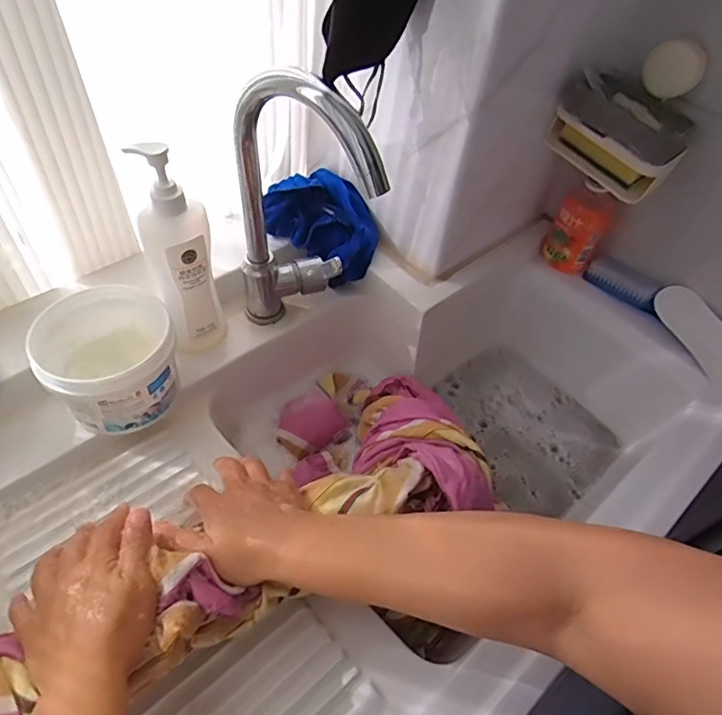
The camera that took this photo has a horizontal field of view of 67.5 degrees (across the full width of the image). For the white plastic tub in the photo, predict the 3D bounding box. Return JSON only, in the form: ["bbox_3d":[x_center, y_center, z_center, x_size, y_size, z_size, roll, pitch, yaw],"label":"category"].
[{"bbox_3d":[-0.250,0.005,0.554,0.116,0.095,0.122,3,51,-3],"label":"white plastic tub"}]

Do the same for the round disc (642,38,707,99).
[{"bbox_3d":[0.329,-0.304,0.571,0.057,0.055,0.018,30,55,17],"label":"round disc"}]

